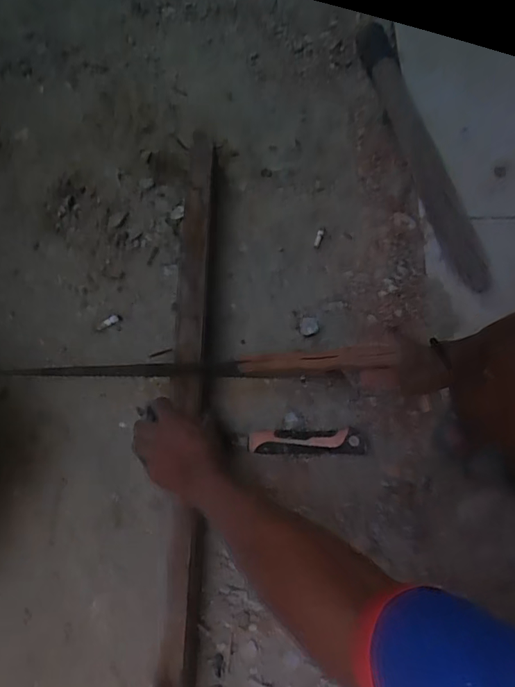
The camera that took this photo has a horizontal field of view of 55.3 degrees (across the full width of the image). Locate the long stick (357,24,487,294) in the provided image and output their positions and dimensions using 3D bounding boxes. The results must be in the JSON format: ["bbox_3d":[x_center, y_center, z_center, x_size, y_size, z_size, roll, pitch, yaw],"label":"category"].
[{"bbox_3d":[0.266,-0.314,0.795,0.065,0.026,0.500,-17,76,1],"label":"long stick"}]

